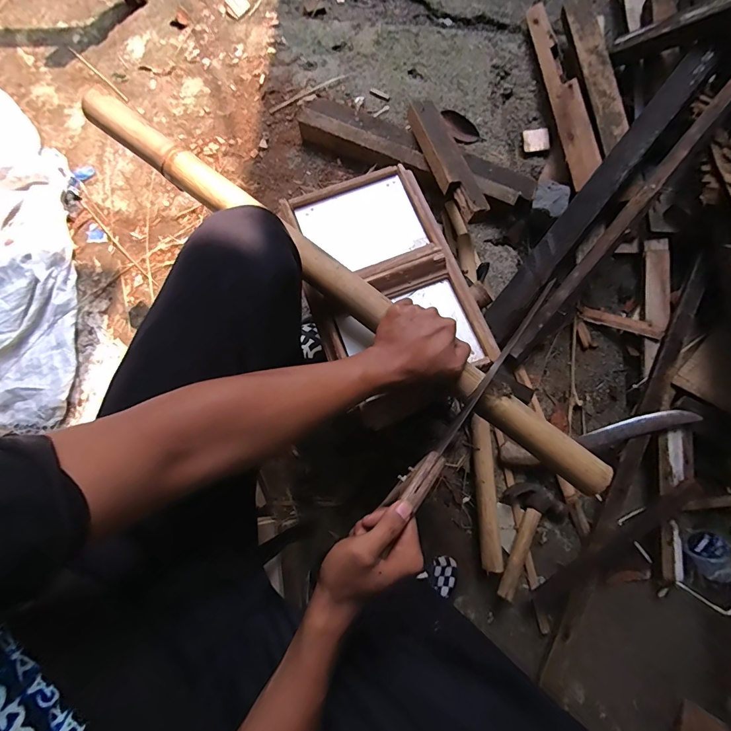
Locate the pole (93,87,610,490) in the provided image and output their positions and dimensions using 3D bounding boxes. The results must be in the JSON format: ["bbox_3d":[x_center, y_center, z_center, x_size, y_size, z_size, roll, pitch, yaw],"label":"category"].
[{"bbox_3d":[-0.041,-0.110,0.503,0.819,0.045,0.049,38,81,6],"label":"pole"}]

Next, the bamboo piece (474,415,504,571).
[{"bbox_3d":[0.235,0.242,0.754,0.041,0.040,0.291,0,79,0],"label":"bamboo piece"}]

